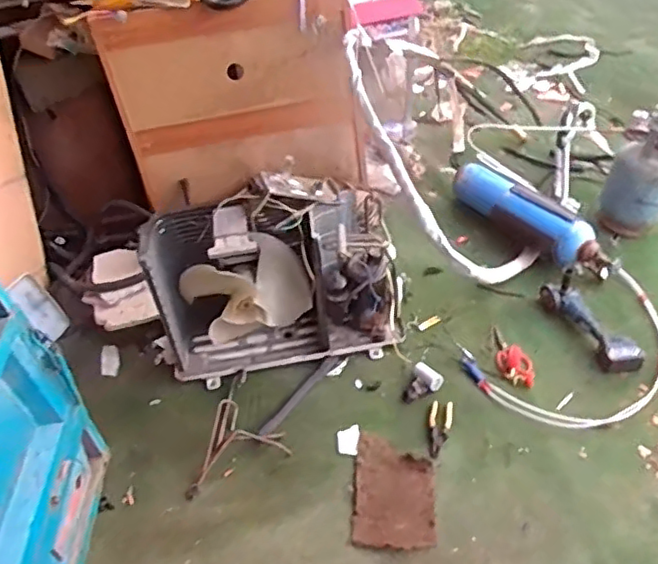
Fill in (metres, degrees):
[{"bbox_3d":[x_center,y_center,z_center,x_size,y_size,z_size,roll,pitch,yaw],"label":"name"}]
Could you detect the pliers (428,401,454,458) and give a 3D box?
[{"bbox_3d":[0.328,0.433,1.830,0.065,0.024,0.178,6,44,11],"label":"pliers"}]

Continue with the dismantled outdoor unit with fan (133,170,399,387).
[{"bbox_3d":[-0.168,-0.013,1.945,0.756,0.576,0.276,-17,43,-9],"label":"dismantled outdoor unit with fan"}]

